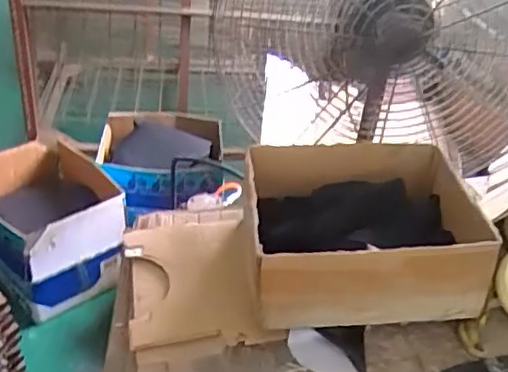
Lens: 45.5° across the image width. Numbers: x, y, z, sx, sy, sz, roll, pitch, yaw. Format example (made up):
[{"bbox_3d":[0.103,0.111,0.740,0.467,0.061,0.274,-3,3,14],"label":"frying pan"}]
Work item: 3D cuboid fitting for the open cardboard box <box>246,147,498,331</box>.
[{"bbox_3d":[0.157,0.049,0.901,0.336,0.125,0.301,2,34,-6],"label":"open cardboard box"}]

